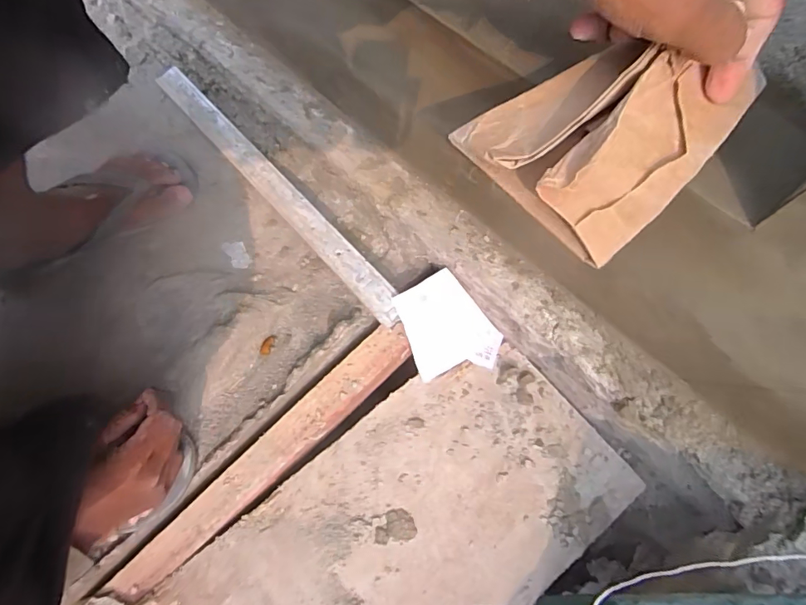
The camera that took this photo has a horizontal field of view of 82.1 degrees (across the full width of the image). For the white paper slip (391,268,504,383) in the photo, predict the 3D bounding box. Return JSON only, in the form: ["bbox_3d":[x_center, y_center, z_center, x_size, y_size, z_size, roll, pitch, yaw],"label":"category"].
[{"bbox_3d":[0.053,0.024,0.510,0.105,0.015,0.118,-28,109,-20],"label":"white paper slip"}]

